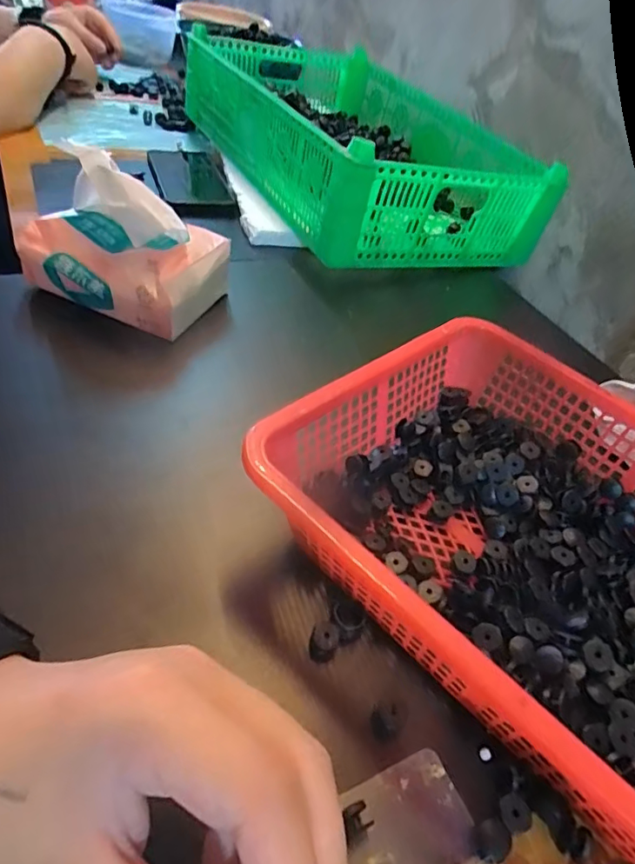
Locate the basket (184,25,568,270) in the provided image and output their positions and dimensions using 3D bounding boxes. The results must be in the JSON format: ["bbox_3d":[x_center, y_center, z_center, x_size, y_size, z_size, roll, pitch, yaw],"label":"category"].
[{"bbox_3d":[0.042,-0.381,0.684,0.291,0.117,0.479,-14,51,-26],"label":"basket"}]

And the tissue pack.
[{"bbox_3d":[-0.151,-0.154,0.414,0.138,0.100,0.096,21,43,9],"label":"tissue pack"}]

